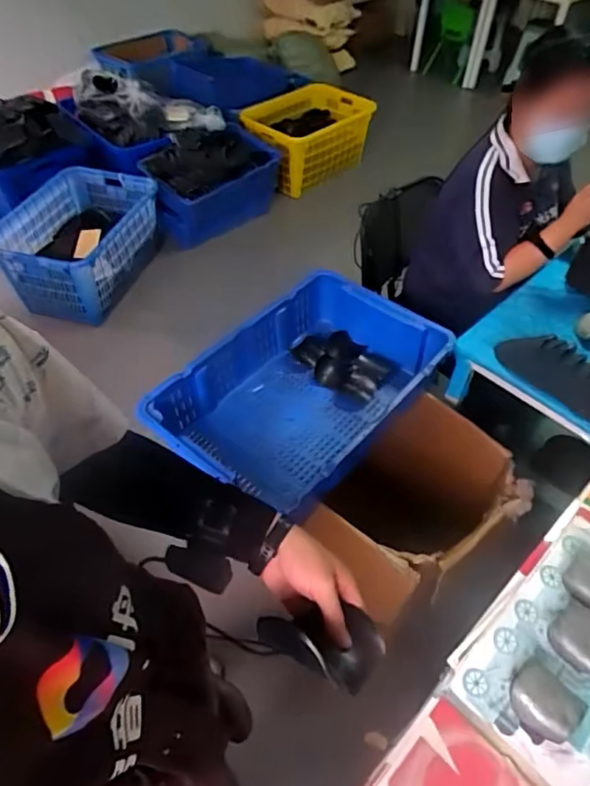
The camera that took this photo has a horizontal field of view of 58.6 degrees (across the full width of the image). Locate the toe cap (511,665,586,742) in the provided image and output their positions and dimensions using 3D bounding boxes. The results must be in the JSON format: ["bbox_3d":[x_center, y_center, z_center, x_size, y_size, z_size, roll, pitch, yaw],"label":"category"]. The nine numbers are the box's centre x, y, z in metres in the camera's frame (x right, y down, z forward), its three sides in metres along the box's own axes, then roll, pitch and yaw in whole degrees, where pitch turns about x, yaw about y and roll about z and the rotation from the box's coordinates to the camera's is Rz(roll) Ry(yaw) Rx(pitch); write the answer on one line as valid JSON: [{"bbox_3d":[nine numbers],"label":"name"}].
[{"bbox_3d":[0.359,0.440,0.749,0.082,0.036,0.090,-34,59,-28],"label":"toe cap"}]

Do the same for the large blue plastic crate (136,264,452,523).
[{"bbox_3d":[0.018,-0.006,1.273,0.451,0.184,0.618,32,56,24],"label":"large blue plastic crate"}]

